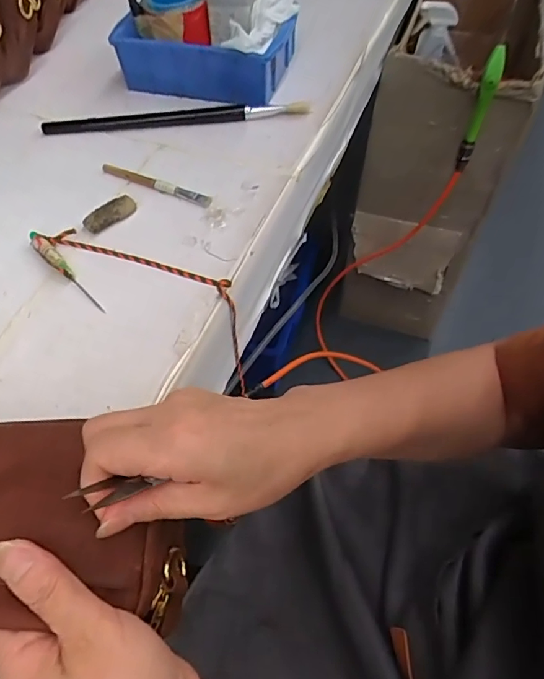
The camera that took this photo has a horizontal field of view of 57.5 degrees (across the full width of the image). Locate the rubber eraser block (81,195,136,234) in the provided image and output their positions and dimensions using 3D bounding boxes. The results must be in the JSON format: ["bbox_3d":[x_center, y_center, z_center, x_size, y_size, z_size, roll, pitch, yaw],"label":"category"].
[{"bbox_3d":[-0.156,-0.121,0.476,0.025,0.008,0.051,38,66,24],"label":"rubber eraser block"}]

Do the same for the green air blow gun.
[{"bbox_3d":[0.321,-0.350,0.764,0.023,0.183,0.034,24,61,18],"label":"green air blow gun"}]

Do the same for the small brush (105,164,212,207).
[{"bbox_3d":[-0.118,-0.160,0.503,0.129,0.006,0.013,23,61,17],"label":"small brush"}]

